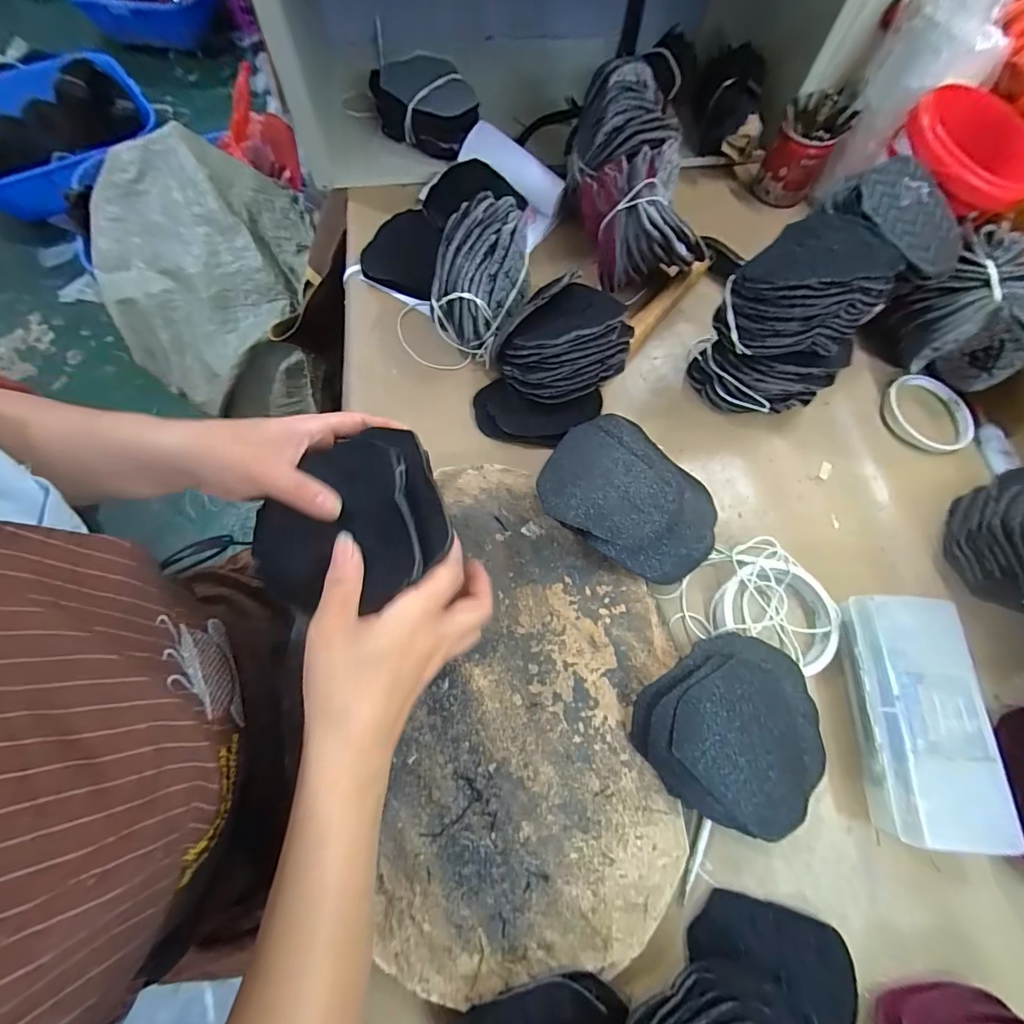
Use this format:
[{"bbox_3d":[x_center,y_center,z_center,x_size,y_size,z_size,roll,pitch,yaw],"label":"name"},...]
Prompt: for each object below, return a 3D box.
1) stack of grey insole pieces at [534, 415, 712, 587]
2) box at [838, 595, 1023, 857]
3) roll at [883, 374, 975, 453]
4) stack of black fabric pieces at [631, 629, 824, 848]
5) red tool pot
[{"bbox_3d":[0.099,-0.014,0.367,0.145,0.051,0.114,26,70,7],"label":"stack of grey insole pieces"},{"bbox_3d":[0.297,0.148,0.326,0.074,0.044,0.160,6,69,-1],"label":"box"},{"bbox_3d":[0.415,-0.099,0.441,0.082,0.013,0.082,1,69,-3],"label":"roll"},{"bbox_3d":[0.162,0.153,0.308,0.129,0.032,0.121,-35,75,-15],"label":"stack of black fabric pieces"},{"bbox_3d":[0.339,-0.425,0.520,0.066,0.090,0.076,28,70,7],"label":"red tool pot"}]

